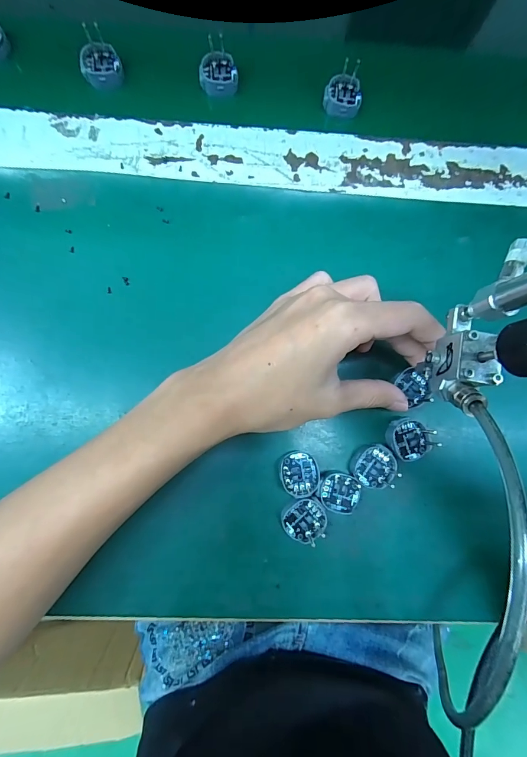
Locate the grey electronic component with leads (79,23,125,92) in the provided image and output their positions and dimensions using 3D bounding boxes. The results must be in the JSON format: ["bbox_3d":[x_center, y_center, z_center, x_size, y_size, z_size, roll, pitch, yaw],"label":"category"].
[{"bbox_3d":[-0.122,-0.236,0.260,0.028,0.021,0.031,-20,85,-5],"label":"grey electronic component with leads"}]

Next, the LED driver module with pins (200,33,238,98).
[{"bbox_3d":[-0.034,-0.235,0.265,0.028,0.017,0.032,-5,84,-3],"label":"LED driver module with pins"}]

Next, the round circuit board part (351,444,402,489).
[{"bbox_3d":[0.074,0.058,0.233,0.029,0.008,0.027,0,84,-3],"label":"round circuit board part"}]

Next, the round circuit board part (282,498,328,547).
[{"bbox_3d":[0.027,0.092,0.227,0.026,0.007,0.028,0,84,-3],"label":"round circuit board part"}]

